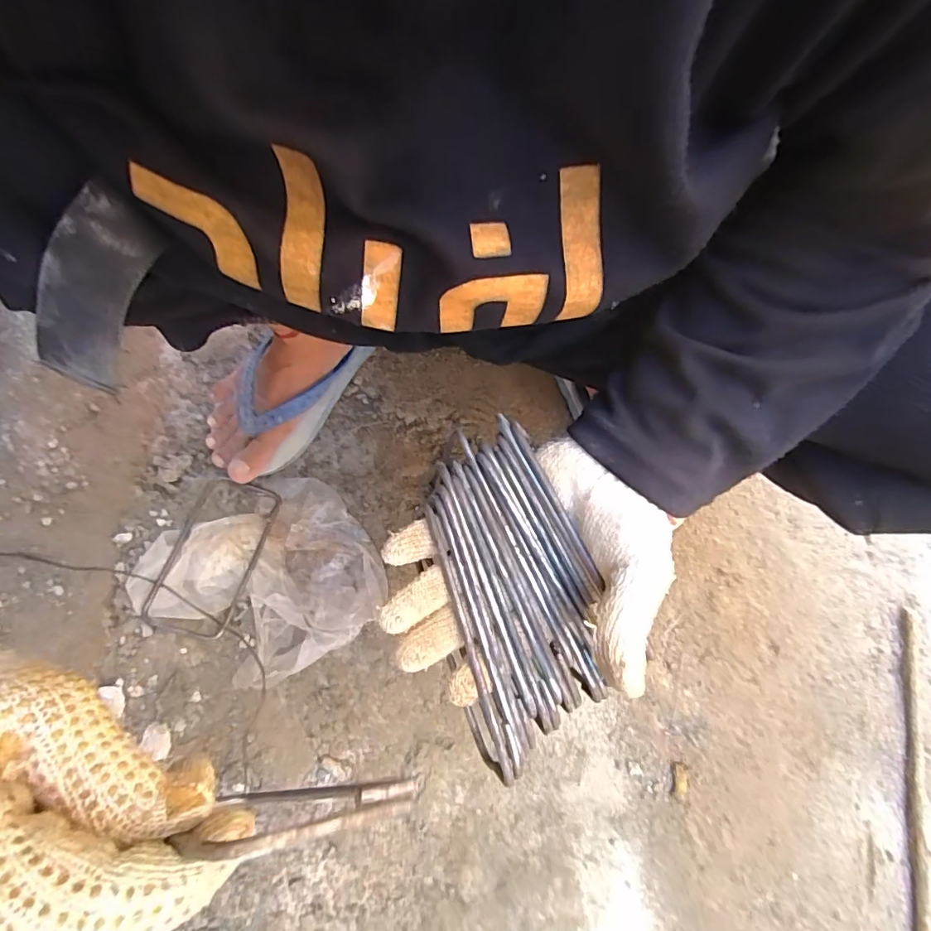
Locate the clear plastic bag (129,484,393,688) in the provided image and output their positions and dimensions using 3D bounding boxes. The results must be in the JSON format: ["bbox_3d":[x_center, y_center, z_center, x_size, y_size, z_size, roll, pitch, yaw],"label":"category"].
[{"bbox_3d":[-0.183,0.106,0.477,0.190,0.058,0.173,-40,77,-11],"label":"clear plastic bag"}]

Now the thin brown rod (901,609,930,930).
[{"bbox_3d":[0.403,0.390,0.443,0.021,0.007,0.506,9,73,3],"label":"thin brown rod"}]

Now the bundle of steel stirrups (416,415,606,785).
[{"bbox_3d":[0.027,0.062,0.275,0.077,0.023,0.166,-10,77,-3],"label":"bundle of steel stirrups"}]

